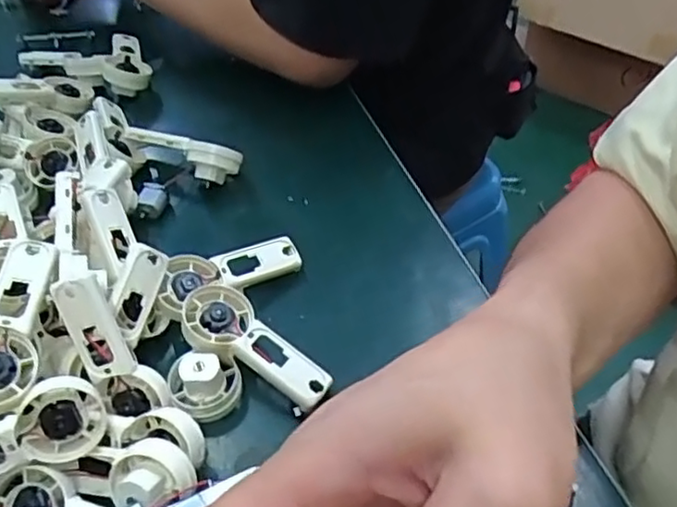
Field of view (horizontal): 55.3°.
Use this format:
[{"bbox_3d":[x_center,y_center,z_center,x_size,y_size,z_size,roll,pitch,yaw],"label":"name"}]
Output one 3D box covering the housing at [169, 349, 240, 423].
[{"bbox_3d":[-0.073,0.071,0.354,0.037,0.027,0.033,-13,49,-7],"label":"housing"}]

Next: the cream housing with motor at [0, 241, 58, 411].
[{"bbox_3d":[-0.171,0.036,0.330,0.040,0.024,0.090,7,58,-17],"label":"cream housing with motor"}]

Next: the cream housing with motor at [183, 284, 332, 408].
[{"bbox_3d":[-0.047,0.052,0.365,0.093,0.017,0.041,35,59,14],"label":"cream housing with motor"}]

